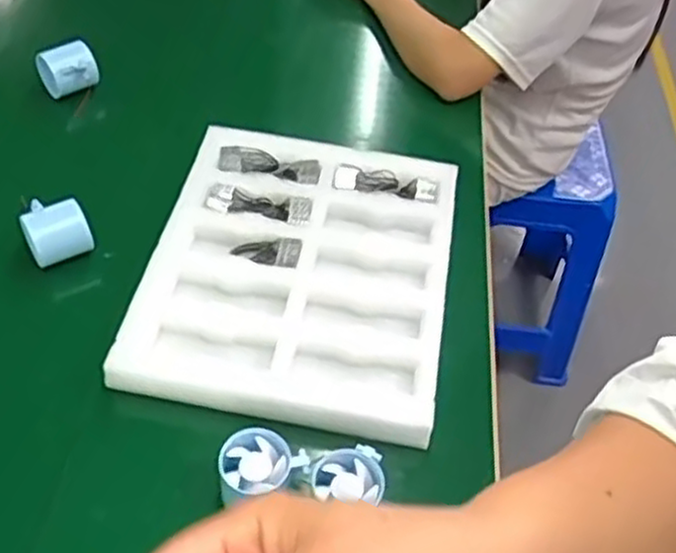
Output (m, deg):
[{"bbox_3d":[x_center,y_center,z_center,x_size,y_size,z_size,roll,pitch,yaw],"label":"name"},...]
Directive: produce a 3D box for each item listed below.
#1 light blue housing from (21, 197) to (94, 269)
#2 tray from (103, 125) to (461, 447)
[{"bbox_3d":[-0.276,-0.043,0.771,0.060,0.055,0.066,-18,54,-19],"label":"light blue housing"},{"bbox_3d":[-0.036,-0.012,0.749,0.274,0.033,0.319,9,50,2],"label":"tray"}]

